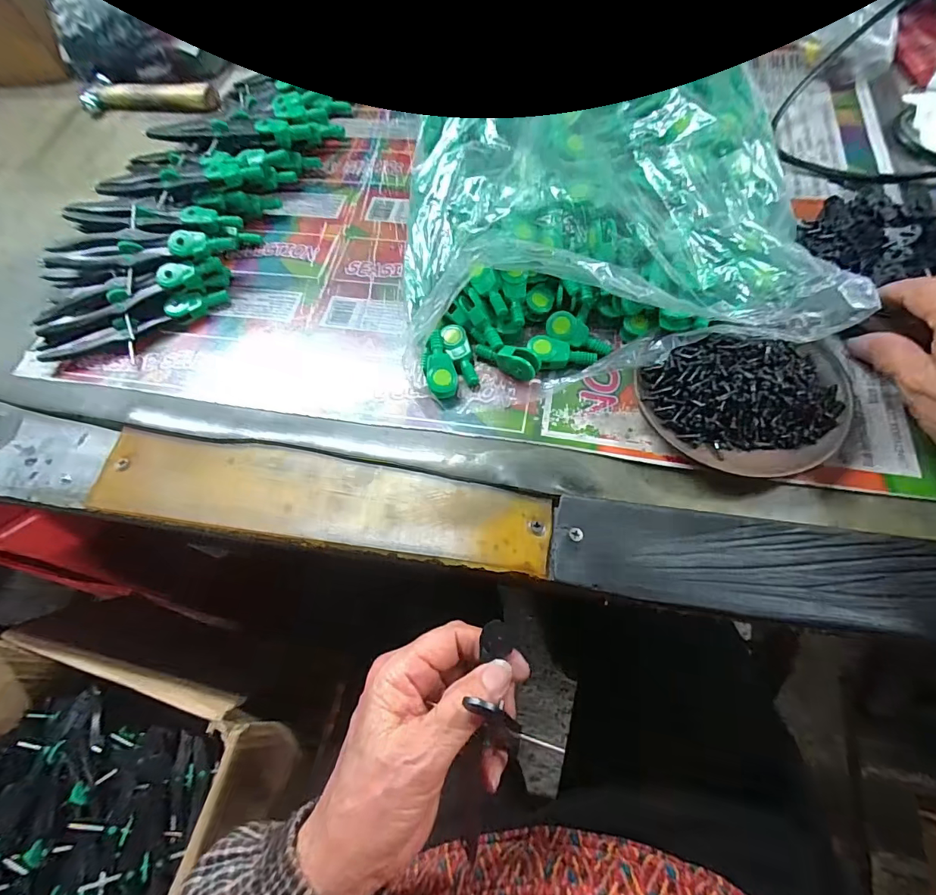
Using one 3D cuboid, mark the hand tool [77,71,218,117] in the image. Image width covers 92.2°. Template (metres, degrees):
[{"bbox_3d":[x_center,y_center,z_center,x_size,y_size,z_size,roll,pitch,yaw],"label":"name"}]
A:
[{"bbox_3d":[-0.342,-0.371,0.477,0.153,0.020,0.049,14,74,6],"label":"hand tool"}]

